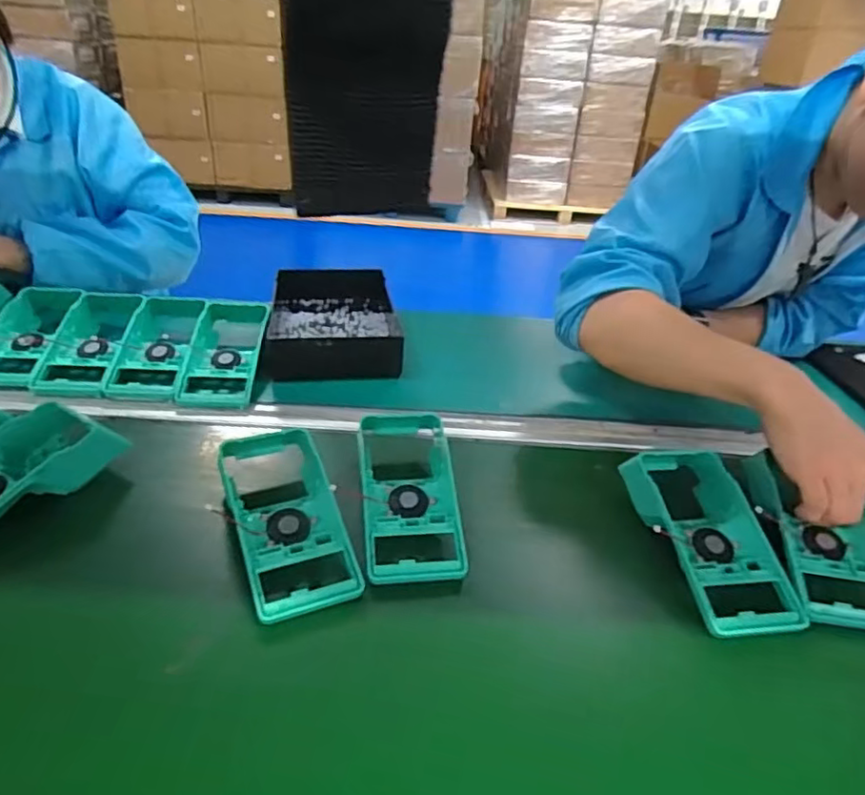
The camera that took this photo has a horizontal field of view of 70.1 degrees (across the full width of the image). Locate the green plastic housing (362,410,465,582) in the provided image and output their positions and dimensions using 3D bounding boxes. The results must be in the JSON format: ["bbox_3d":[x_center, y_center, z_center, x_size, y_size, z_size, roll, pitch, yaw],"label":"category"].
[{"bbox_3d":[-0.021,0.082,0.544,0.082,0.031,0.177,3,44,-9],"label":"green plastic housing"}]

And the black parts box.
[{"bbox_3d":[-0.134,-0.107,0.832,0.162,0.053,0.272,-1,30,-8],"label":"black parts box"}]

